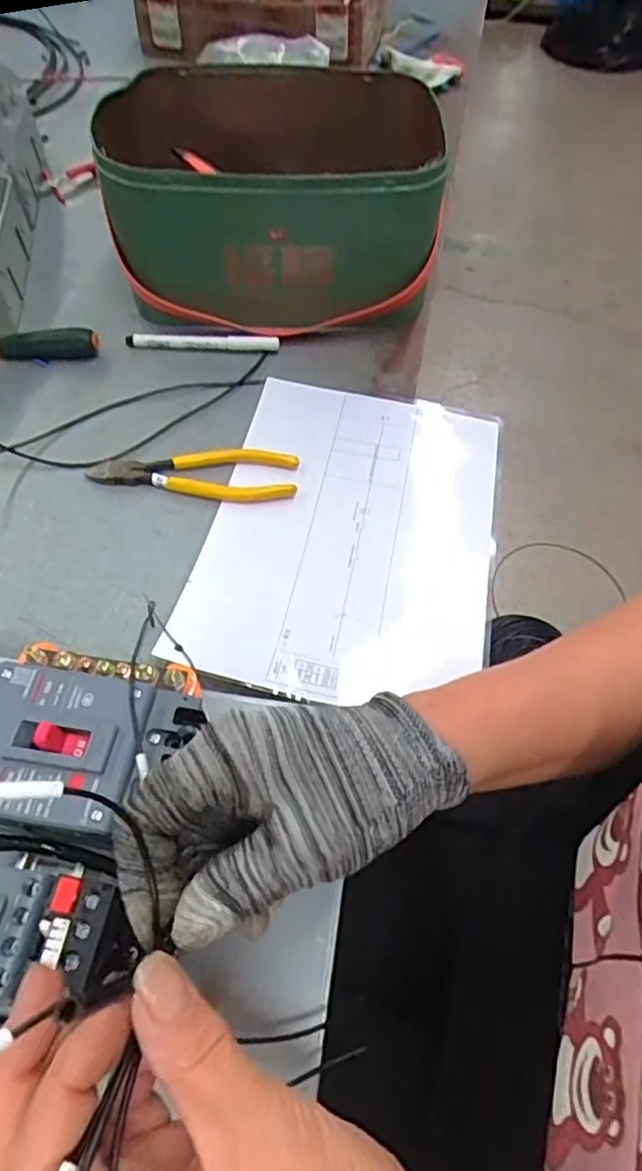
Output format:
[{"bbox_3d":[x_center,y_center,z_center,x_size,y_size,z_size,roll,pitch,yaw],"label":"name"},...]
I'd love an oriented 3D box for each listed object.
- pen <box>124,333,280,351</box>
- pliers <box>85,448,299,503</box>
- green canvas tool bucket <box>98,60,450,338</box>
[{"bbox_3d":[-0.111,-0.230,0.581,0.142,0.012,0.017,3,59,-1],"label":"pen"},{"bbox_3d":[-0.102,-0.090,0.497,0.164,0.009,0.048,-1,59,-3],"label":"pliers"},{"bbox_3d":[-0.042,-0.396,0.613,0.285,0.145,0.277,1,59,-2],"label":"green canvas tool bucket"}]

